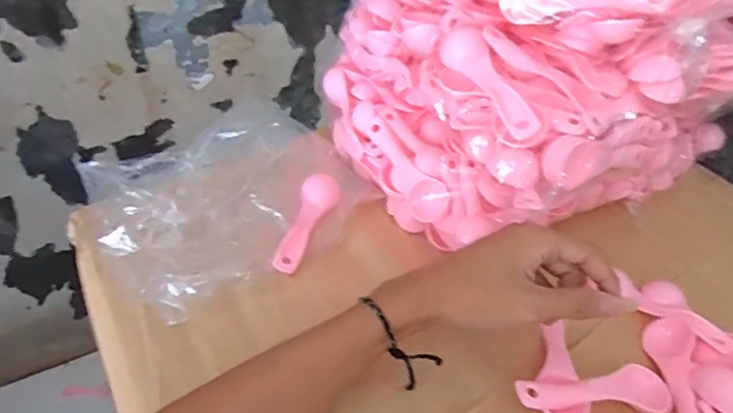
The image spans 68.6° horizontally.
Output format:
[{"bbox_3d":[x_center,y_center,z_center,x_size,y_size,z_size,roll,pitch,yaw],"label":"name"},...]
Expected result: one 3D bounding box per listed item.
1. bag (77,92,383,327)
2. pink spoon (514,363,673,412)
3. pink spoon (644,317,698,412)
[{"bbox_3d":[-0.128,-0.017,0.481,0.223,0.041,0.203,-24,51,-30],"label":"bag"},{"bbox_3d":[0.153,0.125,0.367,0.106,0.012,0.032,4,43,-4],"label":"pink spoon"},{"bbox_3d":[0.218,0.122,0.374,0.030,0.013,0.113,14,43,7],"label":"pink spoon"}]

